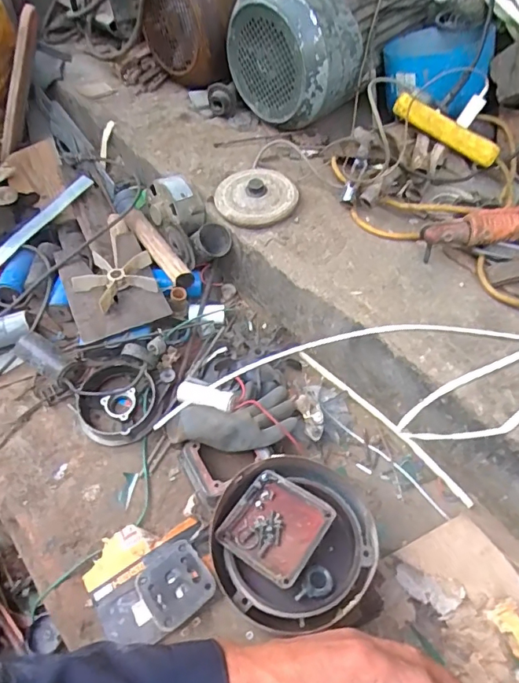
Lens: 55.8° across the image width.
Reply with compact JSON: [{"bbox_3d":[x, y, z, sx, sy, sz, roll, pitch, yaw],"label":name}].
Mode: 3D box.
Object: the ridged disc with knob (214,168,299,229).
[{"bbox_3d":[-0.001,-0.264,0.863,0.135,0.031,0.151,16,52,13],"label":"ridged disc with knob"}]

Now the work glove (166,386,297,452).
[{"bbox_3d":[-0.033,0.125,0.711,0.184,0.069,0.086,-15,52,-13],"label":"work glove"}]

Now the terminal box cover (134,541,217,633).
[{"bbox_3d":[-0.109,0.305,0.622,0.084,0.015,0.088,-30,56,-23],"label":"terminal box cover"}]

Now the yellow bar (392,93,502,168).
[{"bbox_3d":[0.315,-0.355,0.827,0.194,0.037,0.033,29,53,-4],"label":"yellow bar"}]

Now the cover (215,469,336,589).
[{"bbox_3d":[0.020,0.223,0.599,0.107,0.016,0.111,28,55,22],"label":"cover"}]

